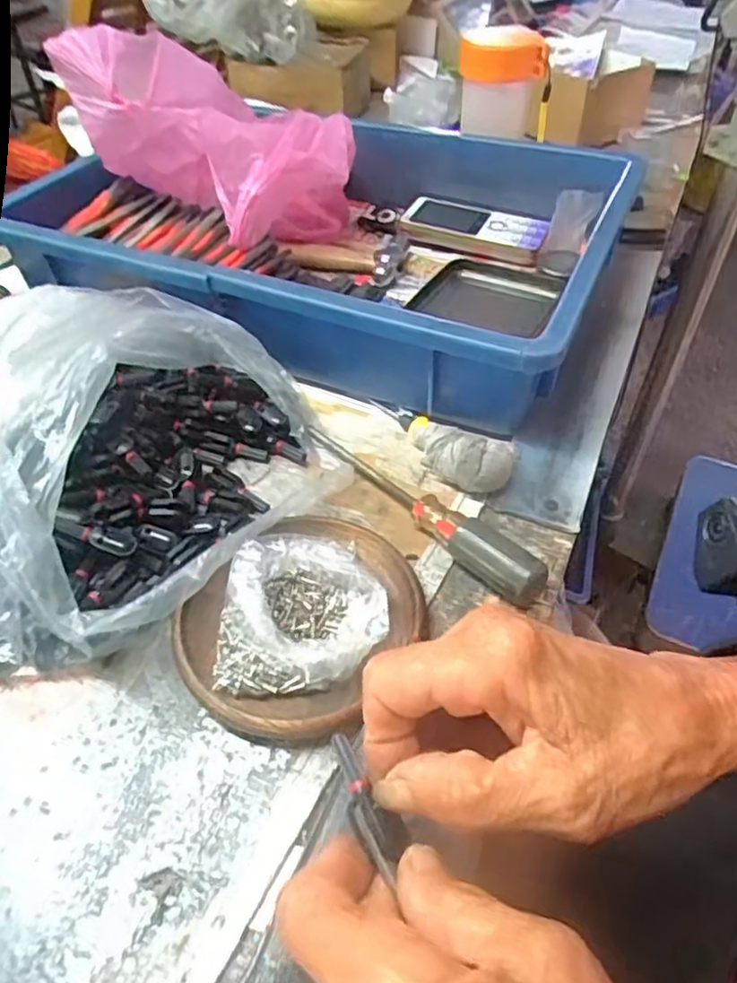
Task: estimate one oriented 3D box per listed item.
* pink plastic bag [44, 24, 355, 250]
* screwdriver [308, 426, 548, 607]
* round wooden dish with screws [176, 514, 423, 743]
[{"bbox_3d":[-0.109,-0.261,0.474,0.172,0.102,0.123,23,51,22],"label":"pink plastic bag"},{"bbox_3d":[0.023,0.004,0.363,0.019,0.024,0.167,-36,55,-29],"label":"screwdriver"},{"bbox_3d":[-0.028,0.055,0.307,0.103,0.038,0.116,27,52,24],"label":"round wooden dish with screws"}]

